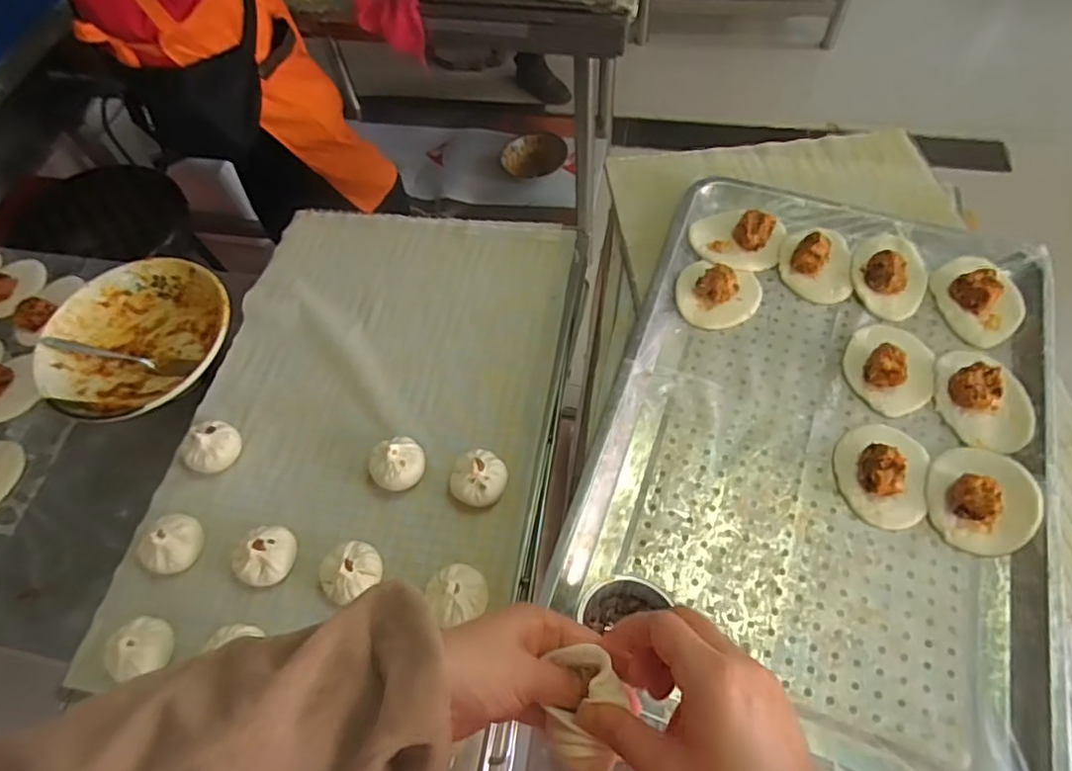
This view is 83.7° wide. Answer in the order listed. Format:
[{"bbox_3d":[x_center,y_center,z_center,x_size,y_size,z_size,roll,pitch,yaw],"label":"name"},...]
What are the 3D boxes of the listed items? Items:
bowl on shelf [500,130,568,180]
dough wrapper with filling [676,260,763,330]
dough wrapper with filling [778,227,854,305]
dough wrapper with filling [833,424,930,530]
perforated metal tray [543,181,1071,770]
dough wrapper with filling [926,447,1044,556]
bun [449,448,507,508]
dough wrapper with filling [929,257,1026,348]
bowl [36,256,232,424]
[{"bbox_3d":[-0.005,-0.630,1.650,0.154,0.058,0.153,-1,61,2],"label":"bowl on shelf"},{"bbox_3d":[0.197,-0.102,0.638,0.088,0.034,0.080,-1,61,2],"label":"dough wrapper with filling"},{"bbox_3d":[0.307,-0.140,0.653,0.073,0.033,0.100,8,62,8],"label":"dough wrapper with filling"},{"bbox_3d":[0.313,0.076,0.536,0.074,0.031,0.093,13,62,10],"label":"dough wrapper with filling"},{"bbox_3d":[0.267,0.046,0.559,0.393,0.037,0.568,16,63,12],"label":"perforated metal tray"},{"bbox_3d":[0.389,0.095,0.517,0.090,0.033,0.089,-23,62,-10],"label":"dough wrapper with filling"},{"bbox_3d":[-0.057,0.089,0.581,0.053,0.034,0.052,-1,61,2],"label":"bun"},{"bbox_3d":[0.459,-0.092,0.613,0.074,0.034,0.099,-7,61,-1],"label":"dough wrapper with filling"},{"bbox_3d":[-0.466,-0.045,0.726,0.214,0.077,0.202,-25,63,-11],"label":"bowl"}]

